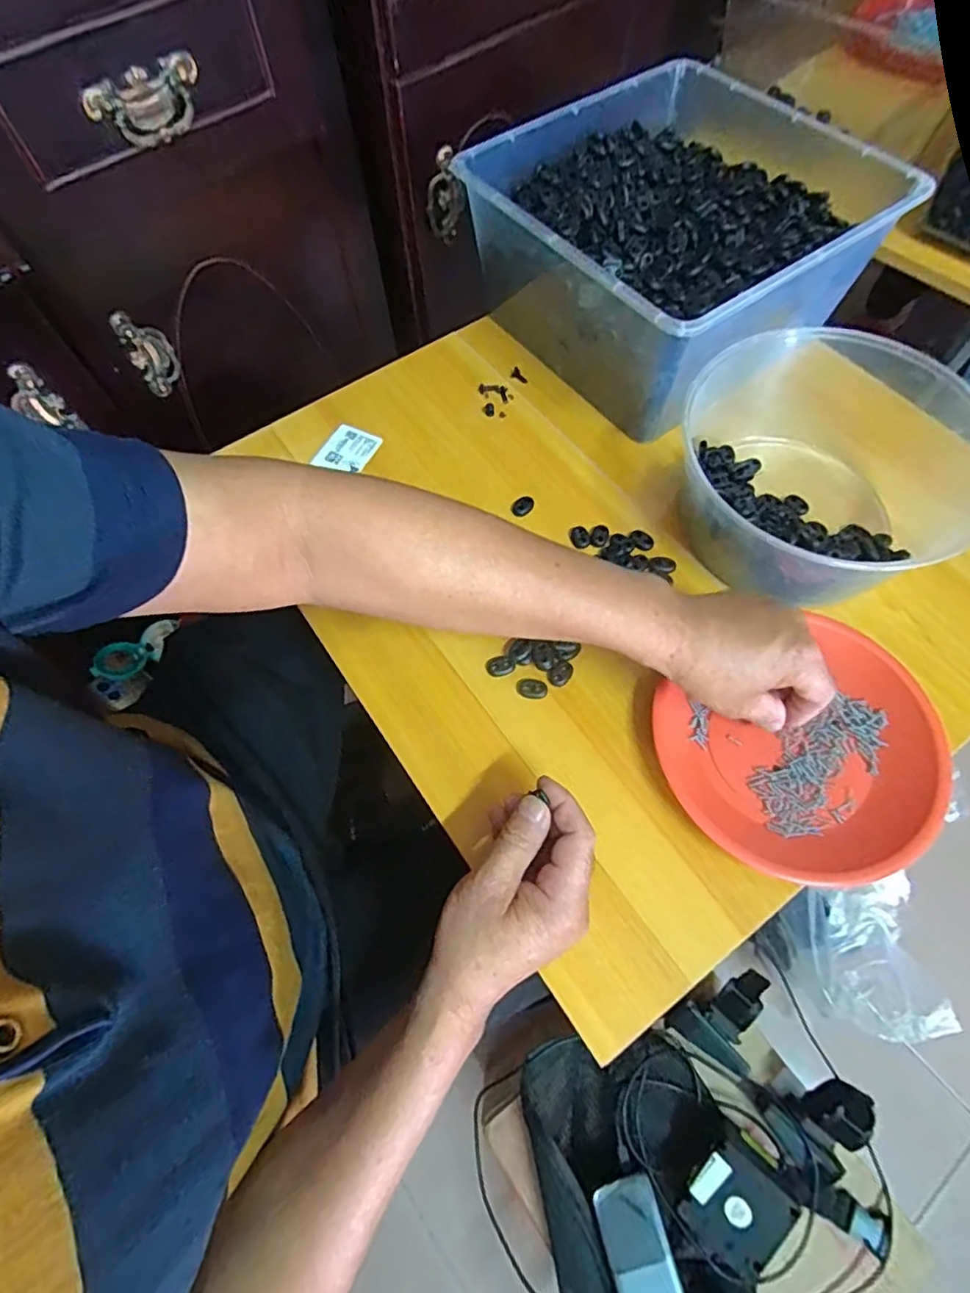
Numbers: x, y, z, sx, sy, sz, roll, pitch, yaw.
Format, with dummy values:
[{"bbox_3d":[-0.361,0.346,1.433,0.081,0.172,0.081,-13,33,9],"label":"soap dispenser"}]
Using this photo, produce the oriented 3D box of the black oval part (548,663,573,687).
[{"bbox_3d":[0.059,0.022,0.455,0.021,0.004,0.016,-28,68,-11],"label":"black oval part"}]

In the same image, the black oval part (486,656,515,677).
[{"bbox_3d":[0.012,0.015,0.459,0.020,0.005,0.017,-24,67,-9],"label":"black oval part"}]

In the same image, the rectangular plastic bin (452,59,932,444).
[{"bbox_3d":[0.173,-0.382,0.565,0.305,0.141,0.302,-36,70,-14],"label":"rectangular plastic bin"}]

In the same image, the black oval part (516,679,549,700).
[{"bbox_3d":[0.036,0.033,0.453,0.024,0.004,0.016,15,67,8],"label":"black oval part"}]

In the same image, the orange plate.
[{"bbox_3d":[0.228,0.076,0.418,0.185,0.028,0.163,-18,66,-7],"label":"orange plate"}]

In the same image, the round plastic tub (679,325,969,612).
[{"bbox_3d":[0.271,-0.144,0.475,0.198,0.097,0.208,-1,66,1],"label":"round plastic tub"}]

